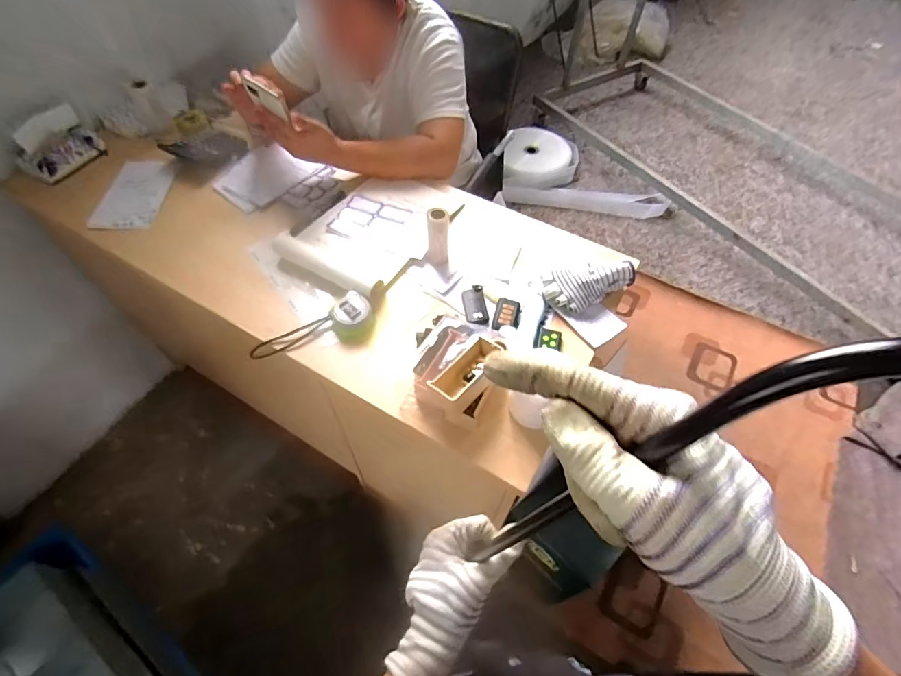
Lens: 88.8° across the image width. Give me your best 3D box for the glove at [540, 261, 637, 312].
[{"bbox_3d":[0.232,-0.089,0.769,0.153,0.041,0.081,-4,57,-3],"label":"glove"}]

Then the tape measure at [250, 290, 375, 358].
[{"bbox_3d":[-0.222,-0.022,0.737,0.196,0.034,0.083,-12,58,-8],"label":"tape measure"}]

